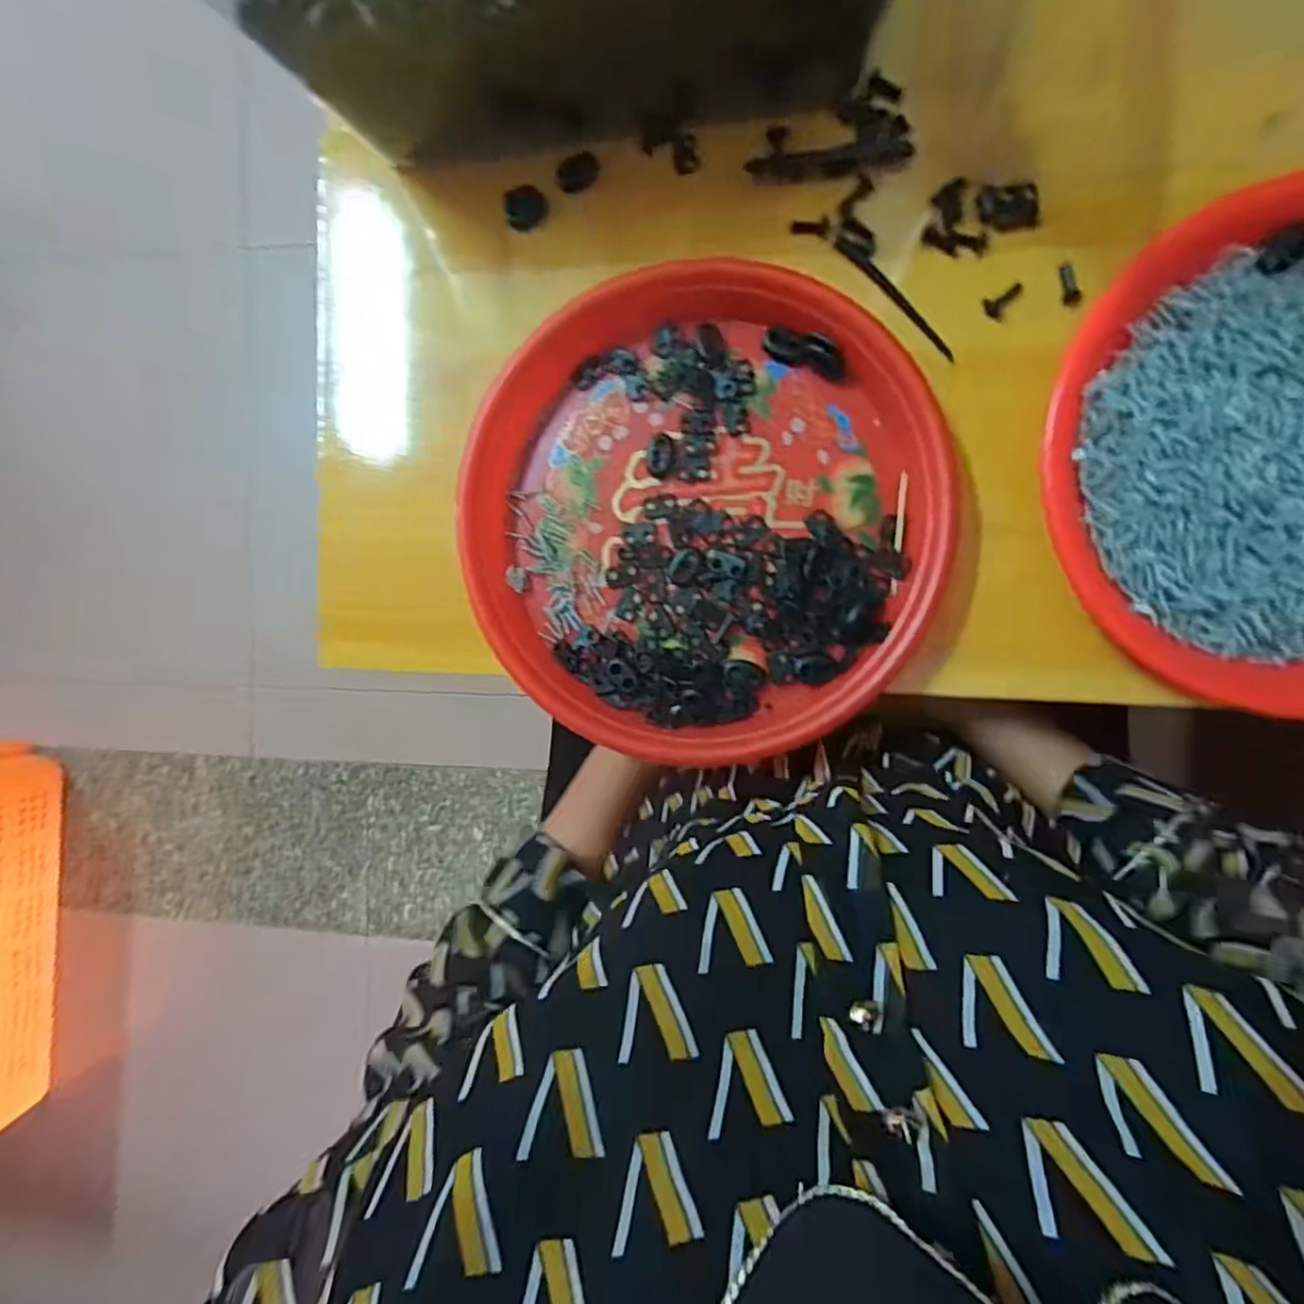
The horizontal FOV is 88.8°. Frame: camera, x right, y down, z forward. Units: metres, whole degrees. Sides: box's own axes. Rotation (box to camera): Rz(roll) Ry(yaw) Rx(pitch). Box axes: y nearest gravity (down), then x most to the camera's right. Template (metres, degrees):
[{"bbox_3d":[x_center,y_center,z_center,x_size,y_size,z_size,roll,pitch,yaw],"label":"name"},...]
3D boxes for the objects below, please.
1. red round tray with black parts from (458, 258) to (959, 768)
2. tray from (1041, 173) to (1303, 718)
[{"bbox_3d":[0.024,-0.063,0.332,0.224,0.032,0.230,0,93,8],"label":"red round tray with black parts"},{"bbox_3d":[0.292,-0.086,0.291,0.219,0.027,0.220,-5,92,8],"label":"tray"}]

